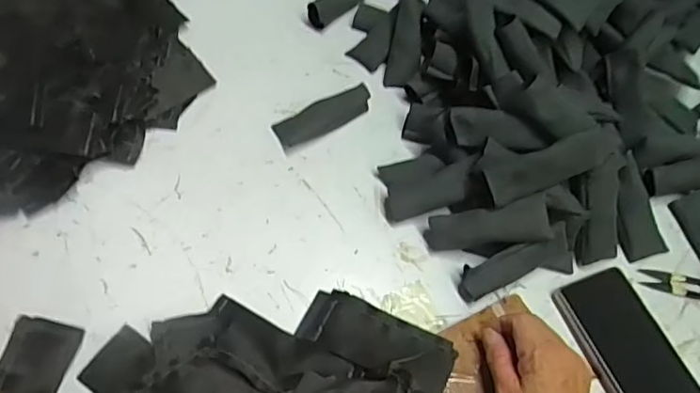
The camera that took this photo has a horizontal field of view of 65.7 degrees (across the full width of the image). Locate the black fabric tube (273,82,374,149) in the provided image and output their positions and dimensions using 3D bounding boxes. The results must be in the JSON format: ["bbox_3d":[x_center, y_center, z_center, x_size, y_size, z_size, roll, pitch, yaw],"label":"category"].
[{"bbox_3d":[-0.028,-0.086,0.572,0.104,0.028,0.029,-24,64,-17],"label":"black fabric tube"}]

